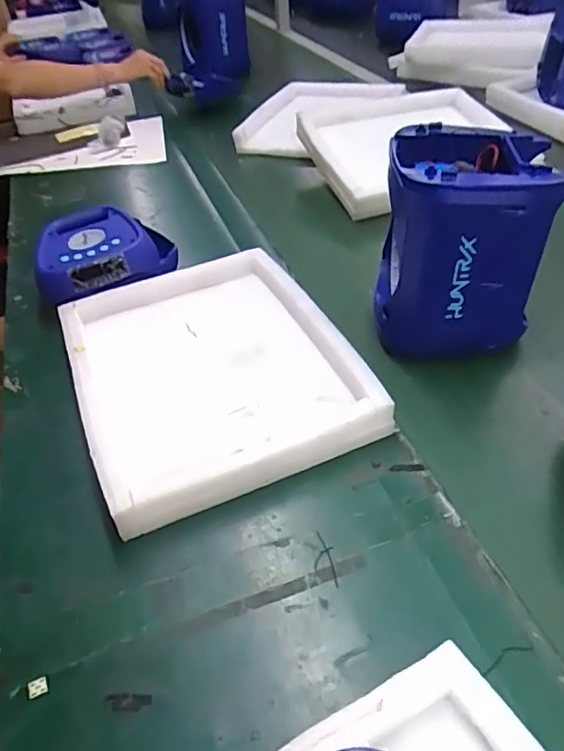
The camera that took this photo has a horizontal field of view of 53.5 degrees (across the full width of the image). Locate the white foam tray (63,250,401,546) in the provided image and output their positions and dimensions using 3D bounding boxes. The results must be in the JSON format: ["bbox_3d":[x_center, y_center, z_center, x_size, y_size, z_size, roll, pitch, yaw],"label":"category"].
[{"bbox_3d":[-0.084,-0.021,0.634,0.290,0.040,0.355,-18,46,-15],"label":"white foam tray"}]

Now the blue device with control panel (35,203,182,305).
[{"bbox_3d":[-0.248,-0.172,0.782,0.187,0.057,0.170,-17,46,-14],"label":"blue device with control panel"}]

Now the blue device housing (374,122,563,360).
[{"bbox_3d":[0.201,-0.144,0.645,0.159,0.221,0.167,1,44,4],"label":"blue device housing"}]

